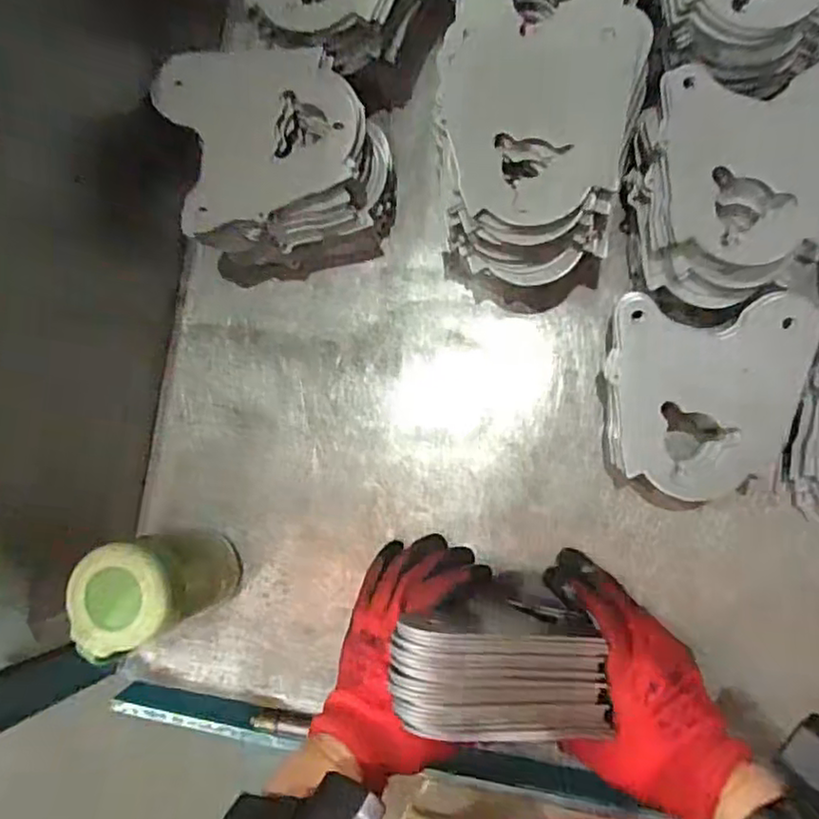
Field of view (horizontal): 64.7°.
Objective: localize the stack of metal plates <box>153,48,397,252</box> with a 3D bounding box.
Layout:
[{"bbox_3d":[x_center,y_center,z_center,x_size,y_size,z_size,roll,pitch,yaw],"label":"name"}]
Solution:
[{"bbox_3d":[-0.093,-0.191,0.493,0.152,0.091,0.143,-13,83,4],"label":"stack of metal plates"}]

